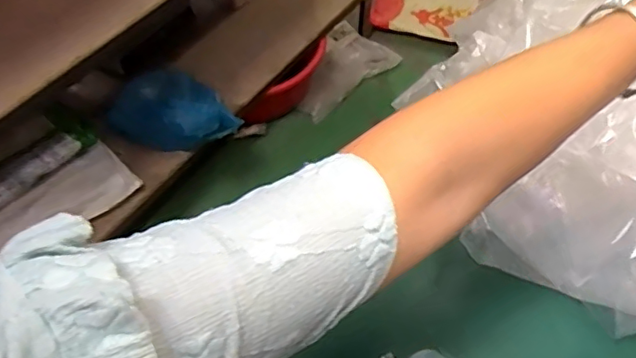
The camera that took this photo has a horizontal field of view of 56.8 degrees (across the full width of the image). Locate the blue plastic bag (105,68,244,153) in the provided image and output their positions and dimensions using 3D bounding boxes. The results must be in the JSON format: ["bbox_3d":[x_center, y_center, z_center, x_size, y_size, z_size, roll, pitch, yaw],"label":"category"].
[{"bbox_3d":[-0.326,-0.166,1.321,0.278,0.123,0.190,23,55,17],"label":"blue plastic bag"}]

